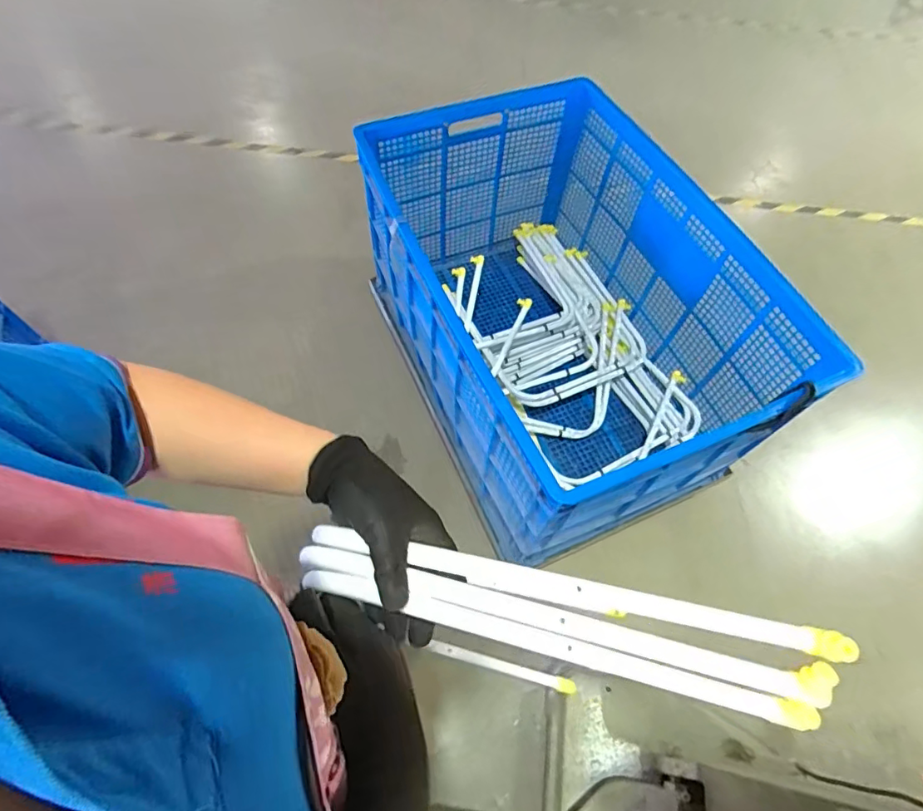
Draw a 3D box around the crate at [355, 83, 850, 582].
[{"bbox_3d":[0.239,-0.239,1.347,0.725,0.584,1.055,-23,65,-15],"label":"crate"}]

